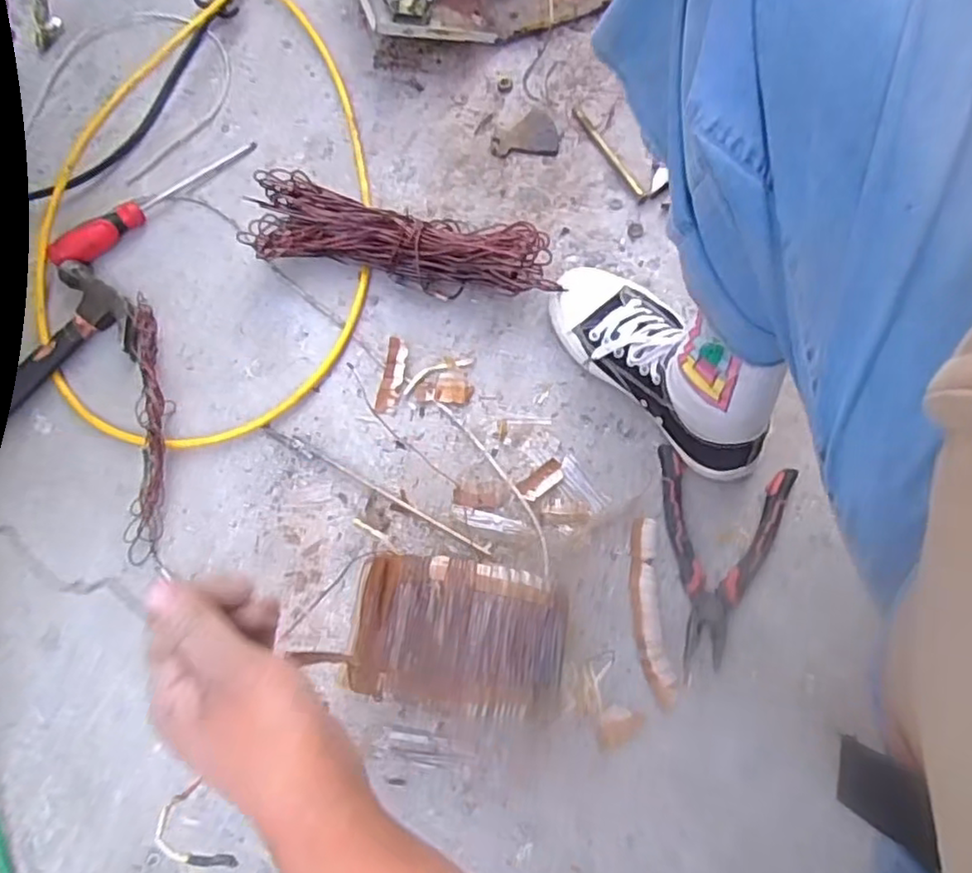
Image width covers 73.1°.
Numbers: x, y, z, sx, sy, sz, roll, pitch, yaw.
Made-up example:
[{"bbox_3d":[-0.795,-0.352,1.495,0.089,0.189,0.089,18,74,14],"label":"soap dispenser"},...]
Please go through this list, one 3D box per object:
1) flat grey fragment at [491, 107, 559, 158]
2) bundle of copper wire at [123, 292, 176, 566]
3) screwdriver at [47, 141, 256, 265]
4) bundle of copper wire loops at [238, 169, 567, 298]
[{"bbox_3d":[0.044,-0.346,0.745,0.074,0.008,0.060,-3,75,1],"label":"flat grey fragment"},{"bbox_3d":[-0.327,-0.018,0.630,0.041,0.033,0.264,-8,75,-1],"label":"bundle of copper wire"},{"bbox_3d":[-0.369,-0.266,0.727,0.245,0.029,0.034,-41,78,-9],"label":"screwdriver"},{"bbox_3d":[-0.091,-0.201,0.679,0.312,0.070,0.075,10,75,4],"label":"bundle of copper wire loops"}]

